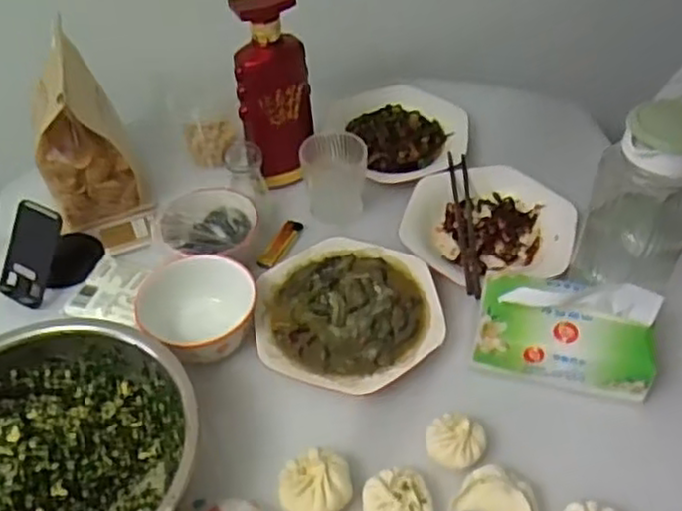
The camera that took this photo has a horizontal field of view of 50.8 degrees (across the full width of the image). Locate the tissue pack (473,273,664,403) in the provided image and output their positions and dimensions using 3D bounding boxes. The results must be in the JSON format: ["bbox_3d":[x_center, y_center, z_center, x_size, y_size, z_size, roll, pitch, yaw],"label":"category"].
[{"bbox_3d":[0.225,0.071,0.720,0.172,0.069,0.099,7,48,9],"label":"tissue pack"}]

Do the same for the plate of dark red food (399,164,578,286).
[{"bbox_3d":[0.177,-0.036,0.872,0.198,0.036,0.213,-1,48,1],"label":"plate of dark red food"}]

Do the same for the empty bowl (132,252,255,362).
[{"bbox_3d":[-0.144,0.062,0.761,0.110,0.063,0.115,-1,48,1],"label":"empty bowl"}]

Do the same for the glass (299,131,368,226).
[{"bbox_3d":[-0.008,-0.098,0.915,0.081,0.089,0.070,0,48,3],"label":"glass"}]

